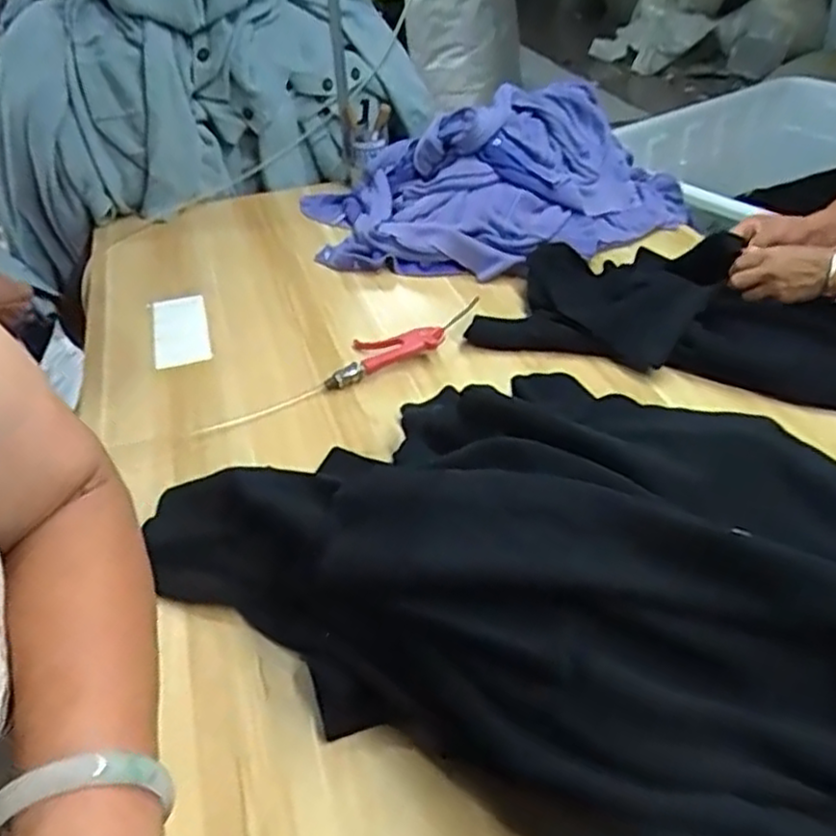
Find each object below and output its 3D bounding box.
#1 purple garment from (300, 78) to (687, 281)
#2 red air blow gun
[{"bbox_3d":[0.109,-0.404,1.225,0.646,0.182,0.354,6,40,14],"label":"purple garment"},{"bbox_3d":[-0.022,-0.106,0.987,0.241,0.025,0.087,-22,42,-21],"label":"red air blow gun"}]

